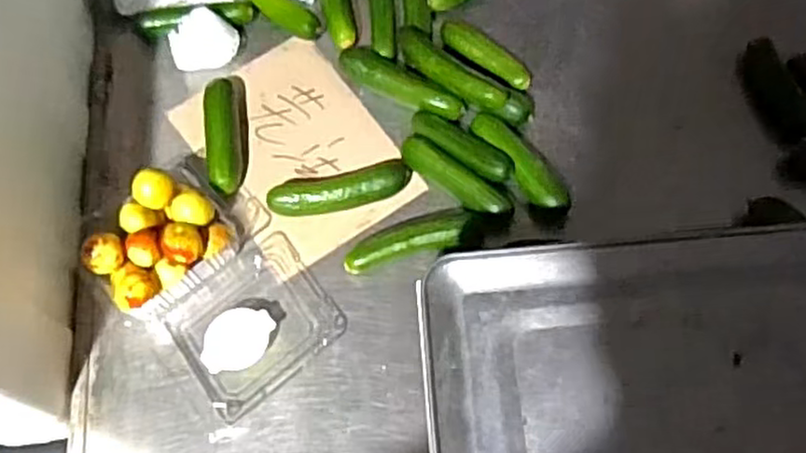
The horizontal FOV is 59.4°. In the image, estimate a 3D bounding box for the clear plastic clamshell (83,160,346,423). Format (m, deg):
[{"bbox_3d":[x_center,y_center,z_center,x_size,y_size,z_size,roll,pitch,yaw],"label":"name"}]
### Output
[{"bbox_3d":[-0.170,0.041,0.615,0.150,0.061,0.220,-37,67,-14],"label":"clear plastic clamshell"}]

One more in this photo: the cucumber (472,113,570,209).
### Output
[{"bbox_3d":[0.109,-0.061,0.671,0.030,0.029,0.120,-30,66,-11],"label":"cucumber"}]

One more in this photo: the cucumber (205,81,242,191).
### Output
[{"bbox_3d":[-0.176,-0.087,0.696,0.032,0.033,0.120,-12,64,-2],"label":"cucumber"}]

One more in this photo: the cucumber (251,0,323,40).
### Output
[{"bbox_3d":[-0.137,-0.238,0.767,0.120,0.027,0.027,40,73,20],"label":"cucumber"}]

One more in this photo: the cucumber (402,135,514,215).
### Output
[{"bbox_3d":[0.048,-0.044,0.651,0.113,0.029,0.031,33,71,18],"label":"cucumber"}]

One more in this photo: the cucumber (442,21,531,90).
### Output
[{"bbox_3d":[0.084,-0.174,0.725,0.108,0.022,0.027,40,73,20],"label":"cucumber"}]

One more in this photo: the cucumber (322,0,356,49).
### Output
[{"bbox_3d":[-0.070,-0.237,0.753,0.032,0.031,0.114,-11,64,-2],"label":"cucumber"}]

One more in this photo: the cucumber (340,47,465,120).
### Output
[{"bbox_3d":[-0.001,-0.142,0.704,0.133,0.034,0.035,27,69,16],"label":"cucumber"}]

